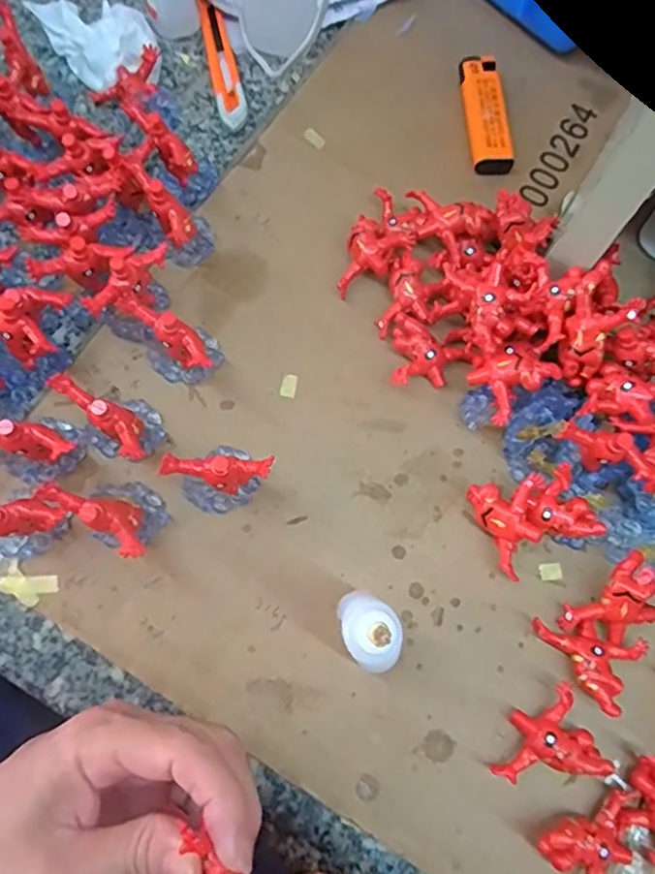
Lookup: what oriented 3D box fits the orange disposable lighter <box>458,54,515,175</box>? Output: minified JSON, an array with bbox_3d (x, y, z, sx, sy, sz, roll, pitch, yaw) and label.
[{"bbox_3d":[0.097,-0.200,0.385,0.025,0.011,0.079,-4,72,-2],"label":"orange disposable lighter"}]

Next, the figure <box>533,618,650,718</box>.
[{"bbox_3d":[0.118,0.098,0.288,0.045,0.016,0.036,36,75,10],"label":"figure"}]

